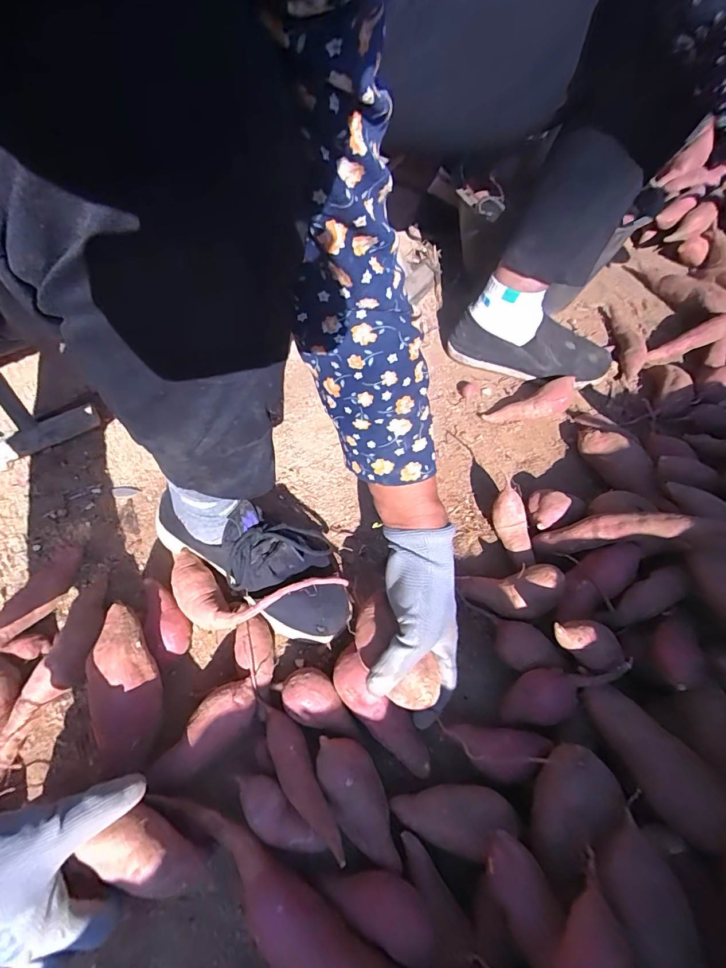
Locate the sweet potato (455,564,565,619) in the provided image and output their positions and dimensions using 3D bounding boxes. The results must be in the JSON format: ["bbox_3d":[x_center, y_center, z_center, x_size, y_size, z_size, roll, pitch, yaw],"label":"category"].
[{"bbox_3d":[0.147,0.108,0.430,0.100,0.032,0.047,-10,51,24],"label":"sweet potato"}]

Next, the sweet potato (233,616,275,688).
[{"bbox_3d":[-0.101,0.159,0.399,0.033,0.035,0.061,-15,56,-11],"label":"sweet potato"}]

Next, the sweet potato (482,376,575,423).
[{"bbox_3d":[0.231,-0.103,0.583,0.127,0.040,0.045,-21,54,13],"label":"sweet potato"}]

